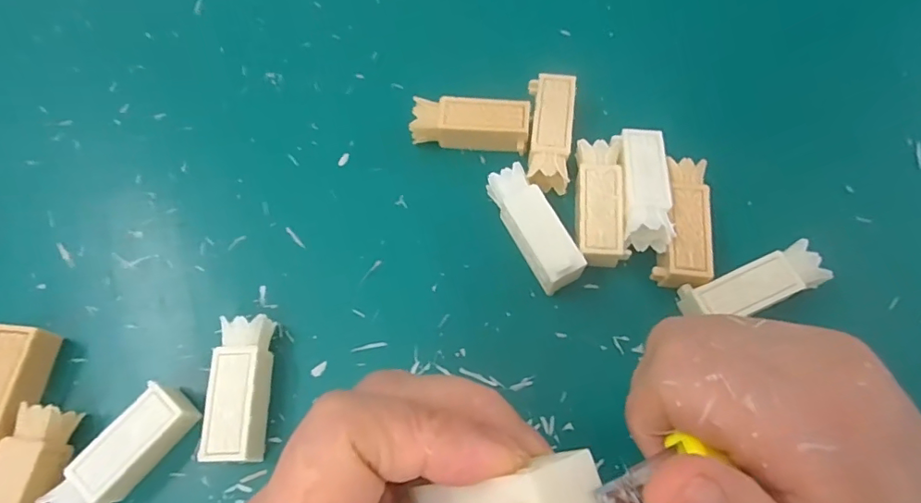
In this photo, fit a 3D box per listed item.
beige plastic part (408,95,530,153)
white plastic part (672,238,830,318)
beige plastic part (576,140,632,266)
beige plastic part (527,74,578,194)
[{"bbox_3d":[0.006,-0.066,0.279,0.059,0.021,0.023,9,70,6],"label":"beige plastic part"},{"bbox_3d":[0.132,0.016,0.240,0.062,0.021,0.021,-19,70,-5],"label":"white plastic part"},{"bbox_3d":[0.067,-0.022,0.258,0.022,0.019,0.064,0,70,2],"label":"beige plastic part"},{"bbox_3d":[0.047,-0.061,0.276,0.023,0.021,0.060,3,70,4],"label":"beige plastic part"}]

